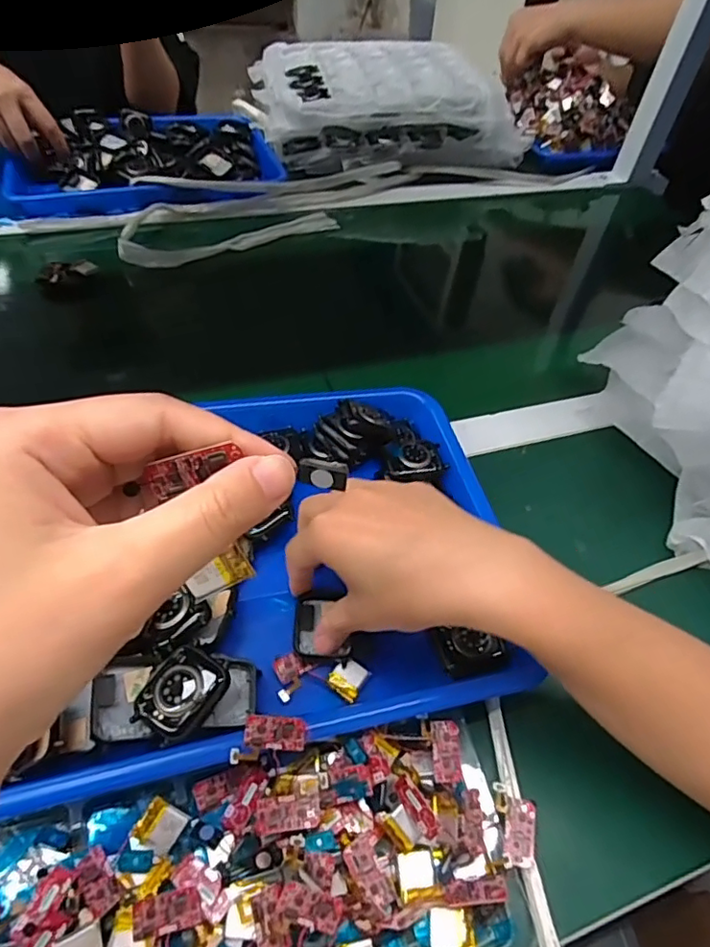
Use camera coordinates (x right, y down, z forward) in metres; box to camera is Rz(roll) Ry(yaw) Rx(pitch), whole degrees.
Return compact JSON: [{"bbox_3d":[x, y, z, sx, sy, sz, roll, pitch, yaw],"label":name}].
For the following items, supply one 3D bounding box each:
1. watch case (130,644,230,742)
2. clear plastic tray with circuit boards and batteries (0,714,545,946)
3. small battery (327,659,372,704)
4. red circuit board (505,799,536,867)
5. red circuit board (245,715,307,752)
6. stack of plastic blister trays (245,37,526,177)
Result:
[{"bbox_3d":[-0.088,0.110,0.287,0.036,0.013,0.042,31,53,20],"label":"watch case"},{"bbox_3d":[-0.043,0.185,0.252,0.270,0.046,0.112,-7,50,-12],"label":"clear plastic tray with circuit boards and batteries"},{"bbox_3d":[-0.004,0.114,0.319,0.019,0.004,0.021,27,52,17],"label":"small battery"},{"bbox_3d":[0.083,0.180,0.285,0.015,0.004,0.028,11,49,4],"label":"red circuit board"},{"bbox_3d":[-0.038,0.125,0.273,0.029,0.004,0.014,3,70,2],"label":"red circuit board"},{"bbox_3d":[0.042,-0.536,0.815,0.345,0.093,0.270,-9,51,-14],"label":"stack of plastic blister trays"}]

